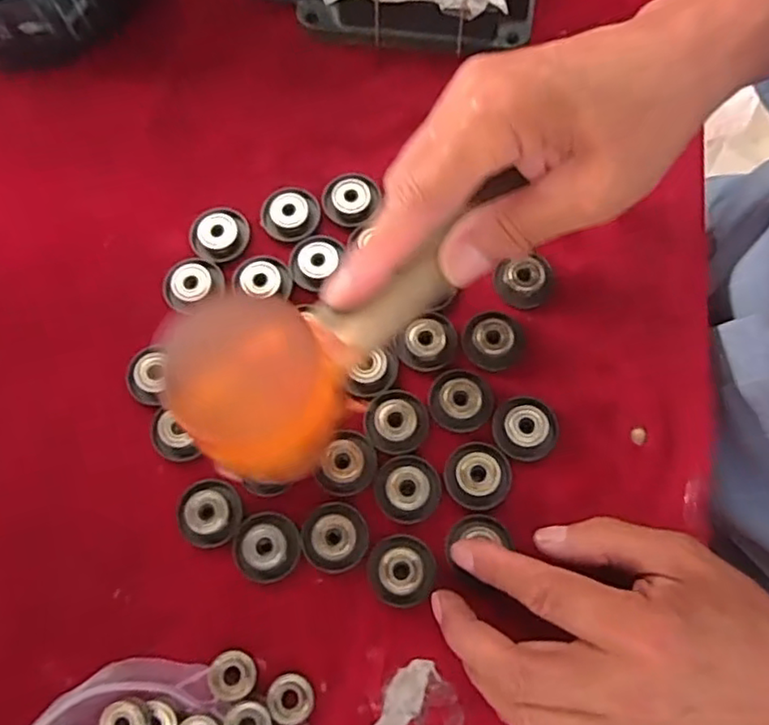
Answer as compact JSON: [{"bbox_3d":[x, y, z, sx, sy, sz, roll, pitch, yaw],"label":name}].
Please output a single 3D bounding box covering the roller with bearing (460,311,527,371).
[{"bbox_3d":[0.059,-0.012,0.346,0.033,0.012,0.029,-18,73,-4],"label":"roller with bearing"}]

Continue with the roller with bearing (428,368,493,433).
[{"bbox_3d":[0.040,0.018,0.336,0.031,0.014,0.033,-1,73,2],"label":"roller with bearing"}]

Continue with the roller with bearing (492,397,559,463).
[{"bbox_3d":[0.071,0.034,0.332,0.031,0.013,0.033,-9,73,-1],"label":"roller with bearing"}]

